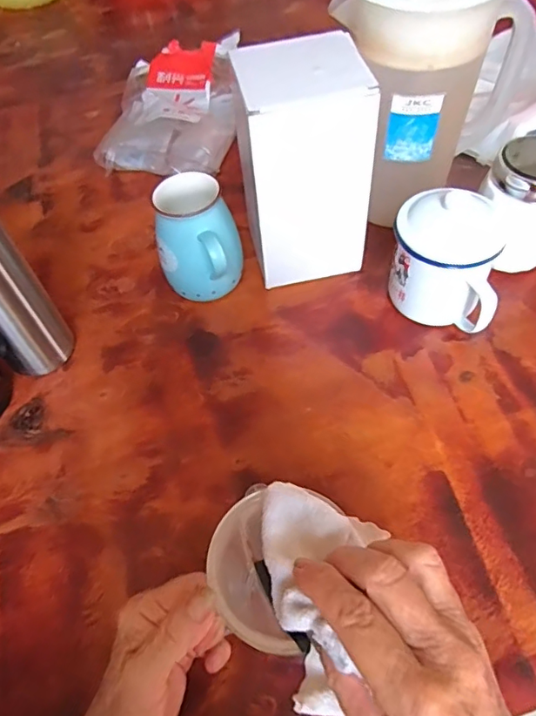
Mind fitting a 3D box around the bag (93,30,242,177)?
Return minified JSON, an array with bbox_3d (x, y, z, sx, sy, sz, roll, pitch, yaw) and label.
[{"bbox_3d":[-0.122,-0.337,0.719,0.173,0.066,0.261,0,54,6],"label":"bag"}]

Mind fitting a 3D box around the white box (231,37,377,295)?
[{"bbox_3d":[0.034,-0.171,0.504,0.103,0.207,0.085,-12,56,-3],"label":"white box"}]

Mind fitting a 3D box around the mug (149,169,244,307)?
[{"bbox_3d":[-0.065,-0.110,0.520,0.082,0.119,0.071,16,59,15],"label":"mug"}]

